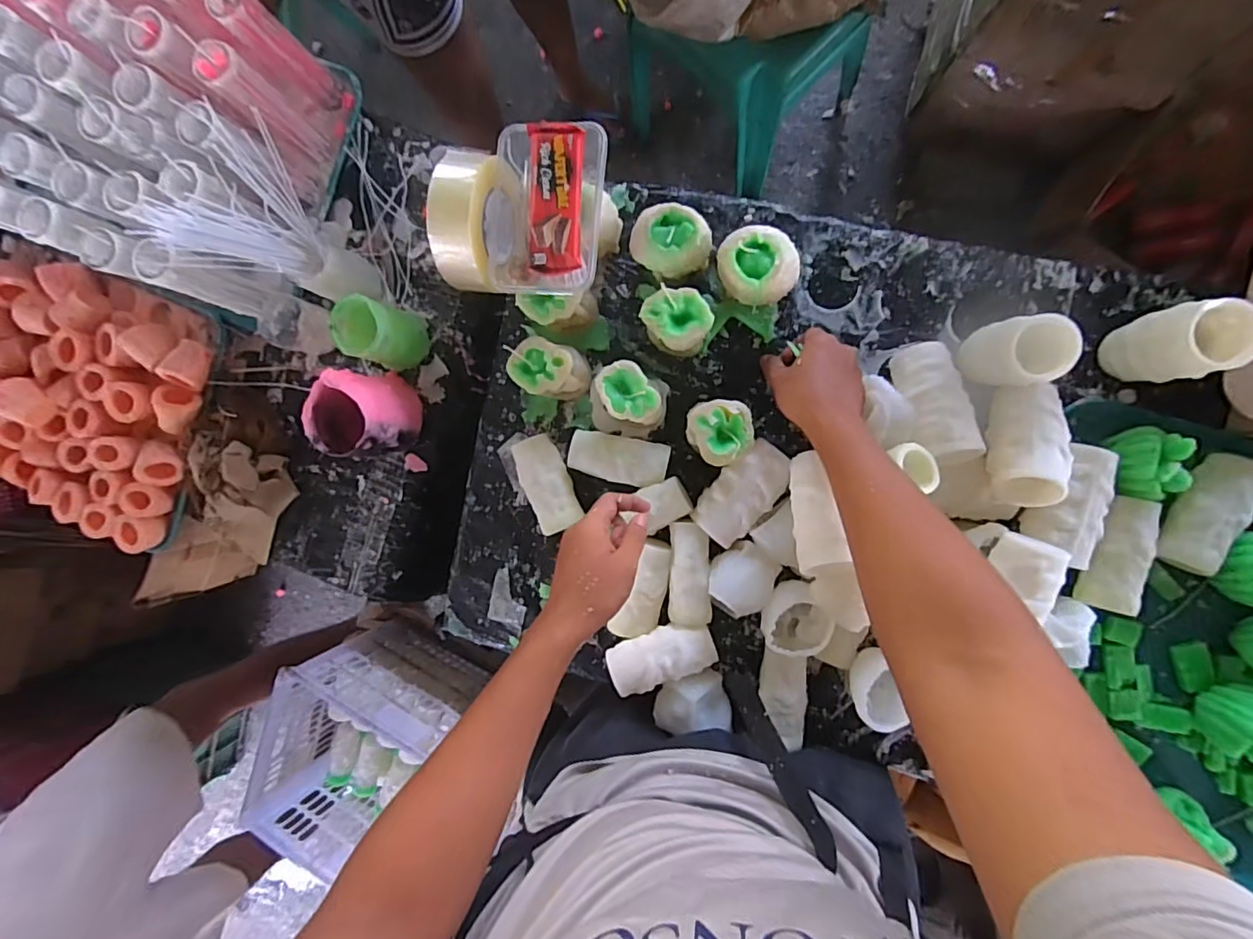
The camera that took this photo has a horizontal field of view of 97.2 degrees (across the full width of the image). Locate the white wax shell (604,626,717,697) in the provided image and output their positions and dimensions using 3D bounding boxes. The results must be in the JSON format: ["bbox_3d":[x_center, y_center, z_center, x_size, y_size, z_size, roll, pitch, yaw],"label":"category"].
[{"bbox_3d":[0.040,0.210,0.614,0.117,0.044,0.060,-18,89,10],"label":"white wax shell"}]

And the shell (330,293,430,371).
[{"bbox_3d":[-0.284,-0.157,0.640,0.064,0.093,0.065,0,92,9],"label":"shell"}]

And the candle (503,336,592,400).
[{"bbox_3d":[-0.087,-0.112,0.623,0.078,0.070,0.060,17,95,8],"label":"candle"}]

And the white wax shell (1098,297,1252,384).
[{"bbox_3d":[0.504,-0.115,0.510,0.061,0.113,0.063,-7,91,10],"label":"white wax shell"}]

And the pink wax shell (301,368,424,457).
[{"bbox_3d":[-0.303,-0.065,0.643,0.082,0.104,0.097,0,92,9],"label":"pink wax shell"}]

